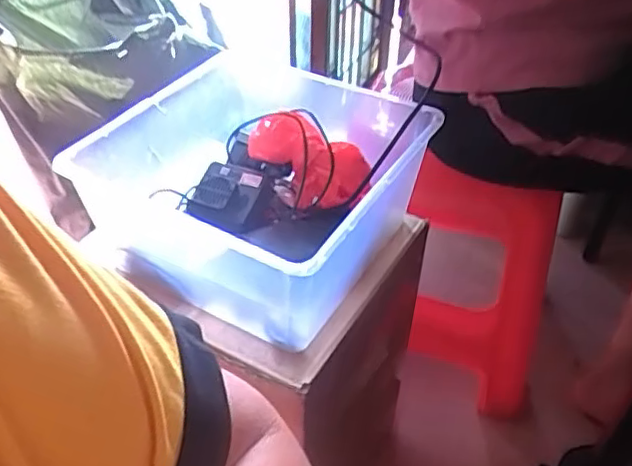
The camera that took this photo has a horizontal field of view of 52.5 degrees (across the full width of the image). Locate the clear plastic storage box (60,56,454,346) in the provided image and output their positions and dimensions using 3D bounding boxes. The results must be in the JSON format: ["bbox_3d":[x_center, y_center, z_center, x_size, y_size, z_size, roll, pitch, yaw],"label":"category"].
[{"bbox_3d":[-0.068,-0.055,0.709,0.318,0.138,0.300,22,46,21],"label":"clear plastic storage box"}]

